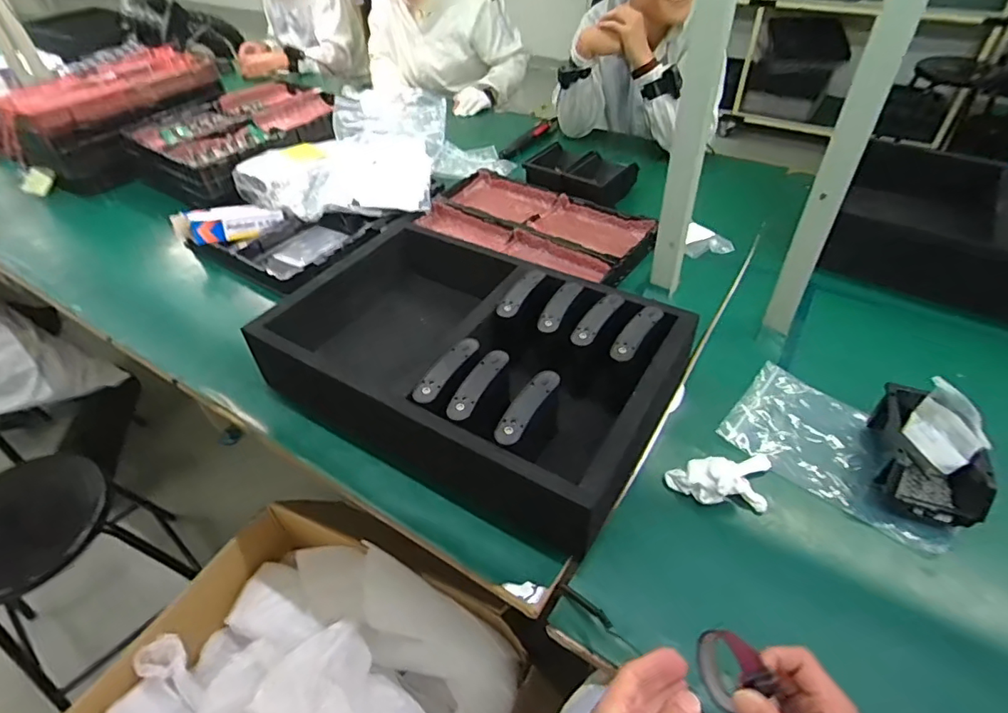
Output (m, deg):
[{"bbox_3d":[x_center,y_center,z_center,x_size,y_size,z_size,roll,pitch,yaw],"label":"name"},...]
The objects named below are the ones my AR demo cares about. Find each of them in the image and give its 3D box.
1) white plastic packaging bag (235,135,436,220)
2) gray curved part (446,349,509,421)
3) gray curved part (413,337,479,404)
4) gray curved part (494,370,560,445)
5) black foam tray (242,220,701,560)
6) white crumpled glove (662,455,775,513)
[{"bbox_3d":[-0.382,-0.402,1.237,0.416,0.117,0.222,-5,45,-2],"label":"white plastic packaging bag"},{"bbox_3d":[-0.035,0.032,0.676,0.037,0.008,0.121,18,48,20],"label":"gray curved part"},{"bbox_3d":[-0.077,0.015,0.701,0.041,0.013,0.132,20,49,22],"label":"gray curved part"},{"bbox_3d":[0.025,0.059,0.647,0.039,0.015,0.121,21,49,22],"label":"gray curved part"},{"bbox_3d":[-0.047,-0.004,0.799,0.548,0.122,0.371,23,50,24],"label":"black foam tray"},{"bbox_3d":[0.282,0.157,0.676,0.140,0.035,0.072,-5,45,-2],"label":"white crumpled glove"}]

